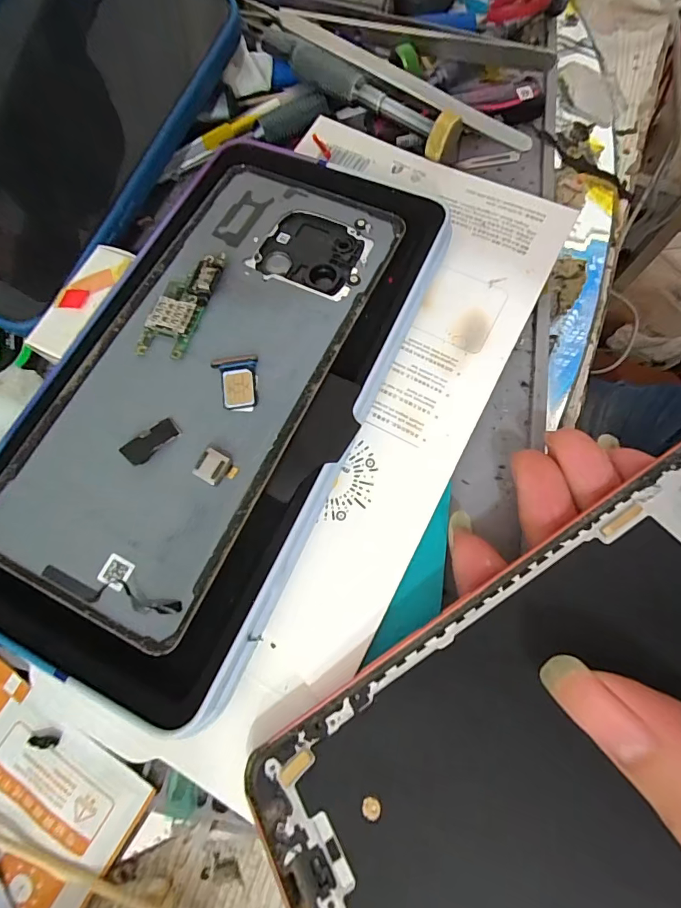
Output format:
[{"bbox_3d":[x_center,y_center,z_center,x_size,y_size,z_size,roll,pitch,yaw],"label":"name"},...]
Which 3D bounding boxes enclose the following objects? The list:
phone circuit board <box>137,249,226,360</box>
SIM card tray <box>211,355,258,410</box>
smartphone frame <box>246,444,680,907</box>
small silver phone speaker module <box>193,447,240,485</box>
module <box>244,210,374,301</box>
[{"bbox_3d":[-0.053,-0.051,0.142,0.015,0.004,0.041,17,73,8],"label":"phone circuit board"},{"bbox_3d":[-0.033,-0.023,0.132,0.014,0.004,0.018,-9,71,-1],"label":"SIM card tray"},{"bbox_3d":[0.059,0.062,0.097,0.161,0.004,0.073,-33,61,-5],"label":"smartphone frame"},{"bbox_3d":[-0.037,0.004,0.124,0.012,0.004,0.009,31,75,12],"label":"small silver phone speaker module"},{"bbox_3d":[-0.010,-0.073,0.152,0.039,0.004,0.034,17,73,8],"label":"module"}]

